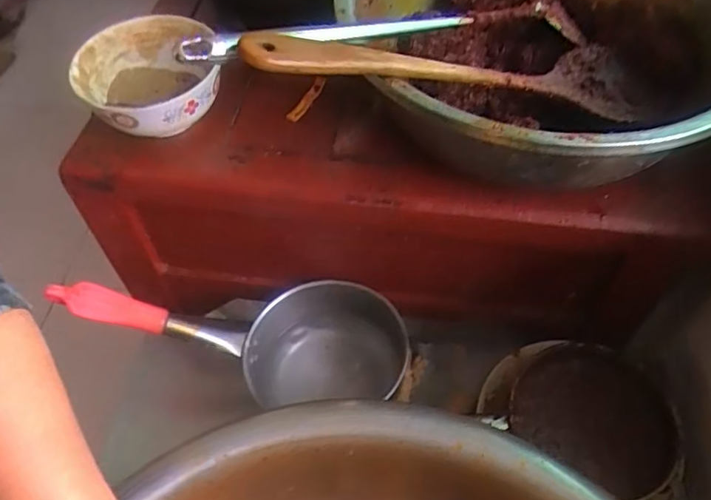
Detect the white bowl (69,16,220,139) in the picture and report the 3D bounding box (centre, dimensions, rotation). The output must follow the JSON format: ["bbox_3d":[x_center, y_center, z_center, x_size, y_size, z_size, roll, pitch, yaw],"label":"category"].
[{"bbox_3d":[-0.189,-0.150,0.544,0.120,0.068,0.127,-28,60,-16],"label":"white bowl"}]

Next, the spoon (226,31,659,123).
[{"bbox_3d":[0.086,-0.138,0.450,0.349,0.019,0.085,-4,53,-28],"label":"spoon"}]

